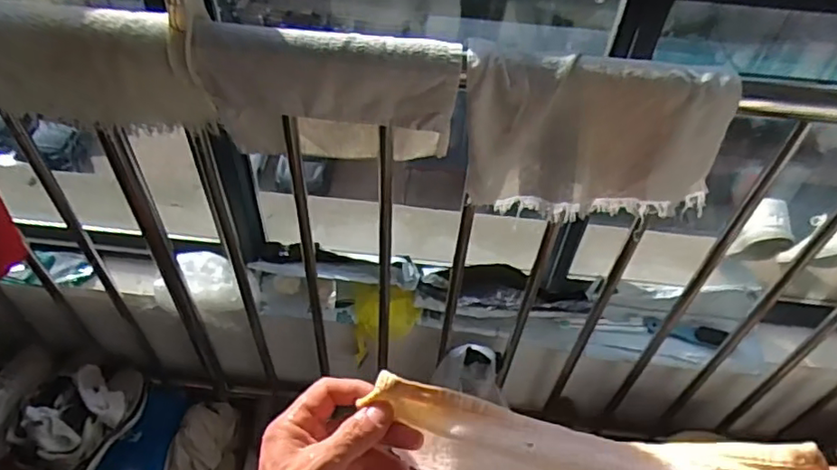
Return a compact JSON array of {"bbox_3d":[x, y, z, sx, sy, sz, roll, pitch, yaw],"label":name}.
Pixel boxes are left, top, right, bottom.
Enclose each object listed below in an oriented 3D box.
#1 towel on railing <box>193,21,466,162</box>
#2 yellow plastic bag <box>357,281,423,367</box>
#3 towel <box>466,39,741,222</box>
[{"bbox_3d":[-0.107,-0.166,0.782,0.305,0.209,0.081,8,50,3],"label":"towel on railing"},{"bbox_3d":[-0.067,0.200,1.275,0.137,0.208,0.048,5,16,7],"label":"yellow plastic bag"},{"bbox_3d":[0.217,-0.114,0.766,0.320,0.222,0.054,5,50,0],"label":"towel"}]

